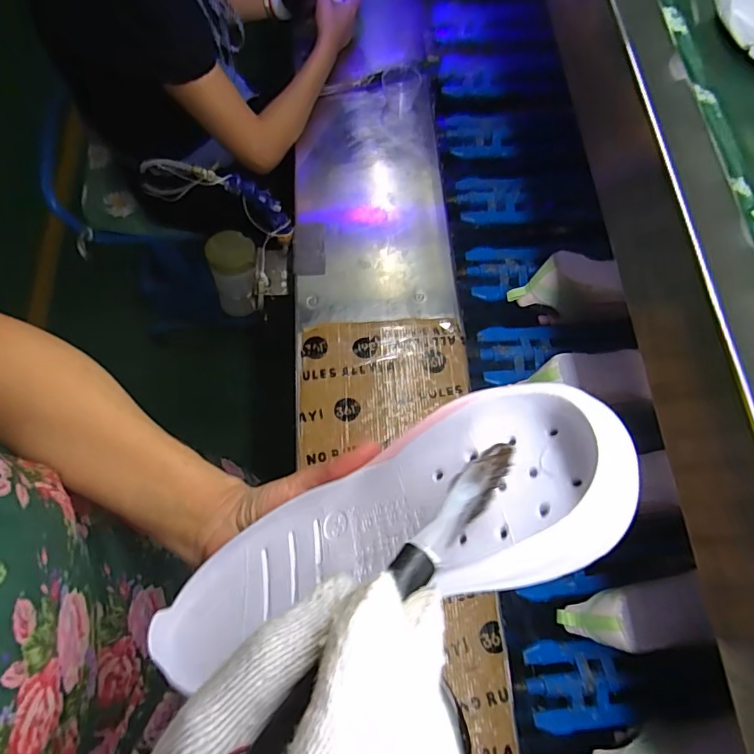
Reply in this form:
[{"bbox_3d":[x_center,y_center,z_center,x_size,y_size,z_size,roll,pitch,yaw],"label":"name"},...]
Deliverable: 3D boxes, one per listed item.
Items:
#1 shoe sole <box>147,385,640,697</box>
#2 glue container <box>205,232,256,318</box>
[{"bbox_3d":[-0.007,0.072,0.219,0.227,0.052,0.073,-27,70,23],"label":"shoe sole"},{"bbox_3d":[-0.224,-0.156,0.771,0.071,0.138,0.059,13,49,4],"label":"glue container"}]

